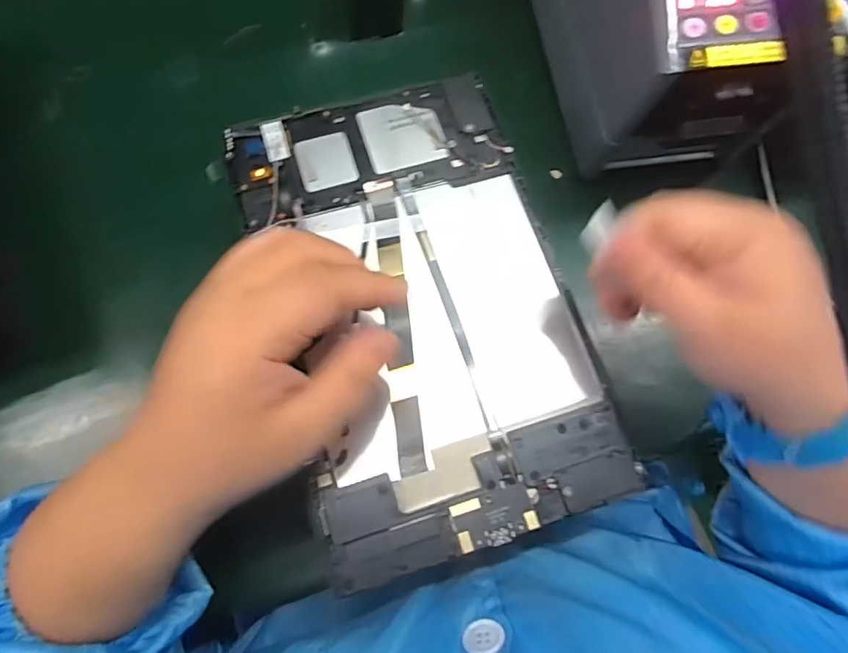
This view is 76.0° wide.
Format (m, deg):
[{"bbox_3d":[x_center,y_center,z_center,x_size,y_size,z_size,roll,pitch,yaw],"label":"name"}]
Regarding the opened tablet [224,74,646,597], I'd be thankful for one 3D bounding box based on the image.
[{"bbox_3d":[-0.001,-0.016,0.268,0.141,0.010,0.234,-17,75,-7],"label":"opened tablet"}]

